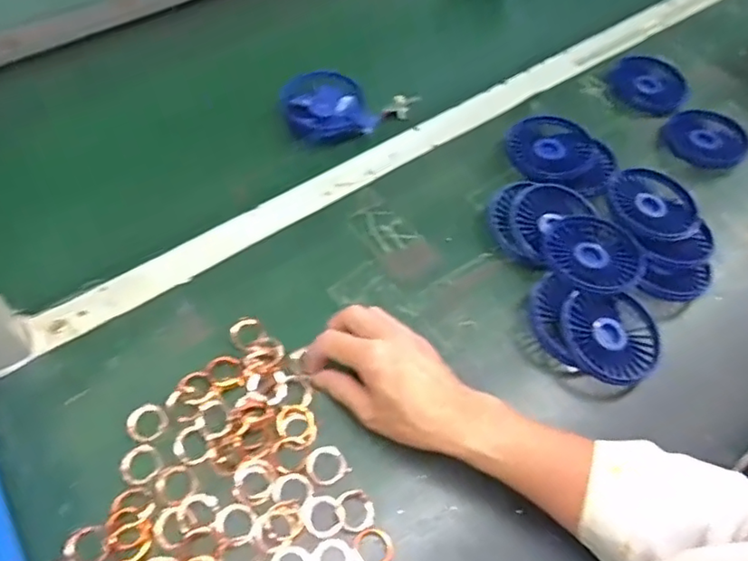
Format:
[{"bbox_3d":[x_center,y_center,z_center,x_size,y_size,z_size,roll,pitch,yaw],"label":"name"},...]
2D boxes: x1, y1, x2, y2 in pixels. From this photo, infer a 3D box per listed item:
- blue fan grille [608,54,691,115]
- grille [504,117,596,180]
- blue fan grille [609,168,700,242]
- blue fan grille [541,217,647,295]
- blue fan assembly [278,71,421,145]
[{"bbox_3d":[0.323,-0.232,0.703,0.087,0.019,0.087,1,58,-2],"label":"blue fan grille"},{"bbox_3d":[0.179,-0.135,0.611,0.084,0.015,0.078,-2,55,3],"label":"grille"},{"bbox_3d":[0.268,-0.073,0.573,0.088,0.015,0.082,1,58,-2],"label":"blue fan grille"},{"bbox_3d":[0.195,-0.026,0.539,0.089,0.016,0.080,-6,59,-6],"label":"blue fan grille"},{"bbox_3d":[-0.036,-0.187,0.661,0.148,0.033,0.092,10,58,3],"label":"blue fan assembly"}]

